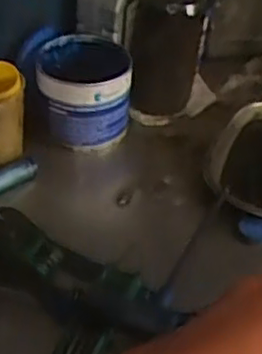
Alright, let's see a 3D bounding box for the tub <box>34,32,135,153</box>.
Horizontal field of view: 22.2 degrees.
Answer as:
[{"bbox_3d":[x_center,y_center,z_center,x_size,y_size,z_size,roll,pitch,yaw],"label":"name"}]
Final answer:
[{"bbox_3d":[-0.051,-0.091,0.740,0.096,0.093,0.101,1,40,-1],"label":"tub"}]

